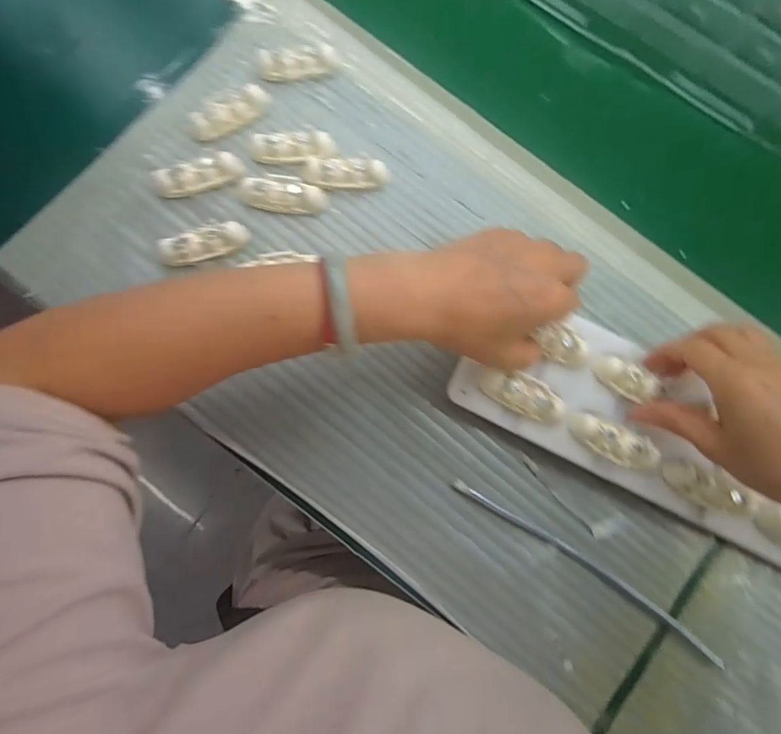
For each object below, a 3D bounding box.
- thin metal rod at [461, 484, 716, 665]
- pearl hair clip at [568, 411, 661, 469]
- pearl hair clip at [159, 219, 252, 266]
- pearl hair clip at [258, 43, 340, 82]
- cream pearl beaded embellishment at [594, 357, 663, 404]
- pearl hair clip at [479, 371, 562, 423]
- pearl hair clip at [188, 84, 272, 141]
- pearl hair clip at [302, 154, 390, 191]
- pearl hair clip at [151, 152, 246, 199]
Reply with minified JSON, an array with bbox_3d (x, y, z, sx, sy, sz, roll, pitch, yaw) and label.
[{"bbox_3d":[0.145,0.148,0.319,0.230,0.004,0.011,34,83,1],"label":"thin metal rod"},{"bbox_3d":[0.156,0.052,0.309,0.063,0.017,0.025,30,83,1],"label":"pearl hair clip"},{"bbox_3d":[-0.139,-0.093,0.327,0.064,0.013,0.022,-23,85,-5],"label":"pearl hair clip"},{"bbox_3d":[-0.074,-0.246,0.353,0.063,0.011,0.024,-3,84,-3],"label":"pearl hair clip"},{"bbox_3d":[0.171,0.010,0.313,0.051,0.009,0.022,29,83,7],"label":"cream pearl beaded embellishment"},{"bbox_3d":[0.094,0.019,0.307,0.060,0.010,0.025,27,83,0],"label":"pearl hair clip"},{"bbox_3d":[-0.125,-0.197,0.341,0.065,0.016,0.018,-29,86,-6],"label":"pearl hair clip"},{"bbox_3d":[-0.035,-0.153,0.341,0.066,0.015,0.021,-2,84,-3],"label":"pearl hair clip"},{"bbox_3d":[-0.148,-0.147,0.335,0.070,0.014,0.019,-16,85,-5],"label":"pearl hair clip"}]

